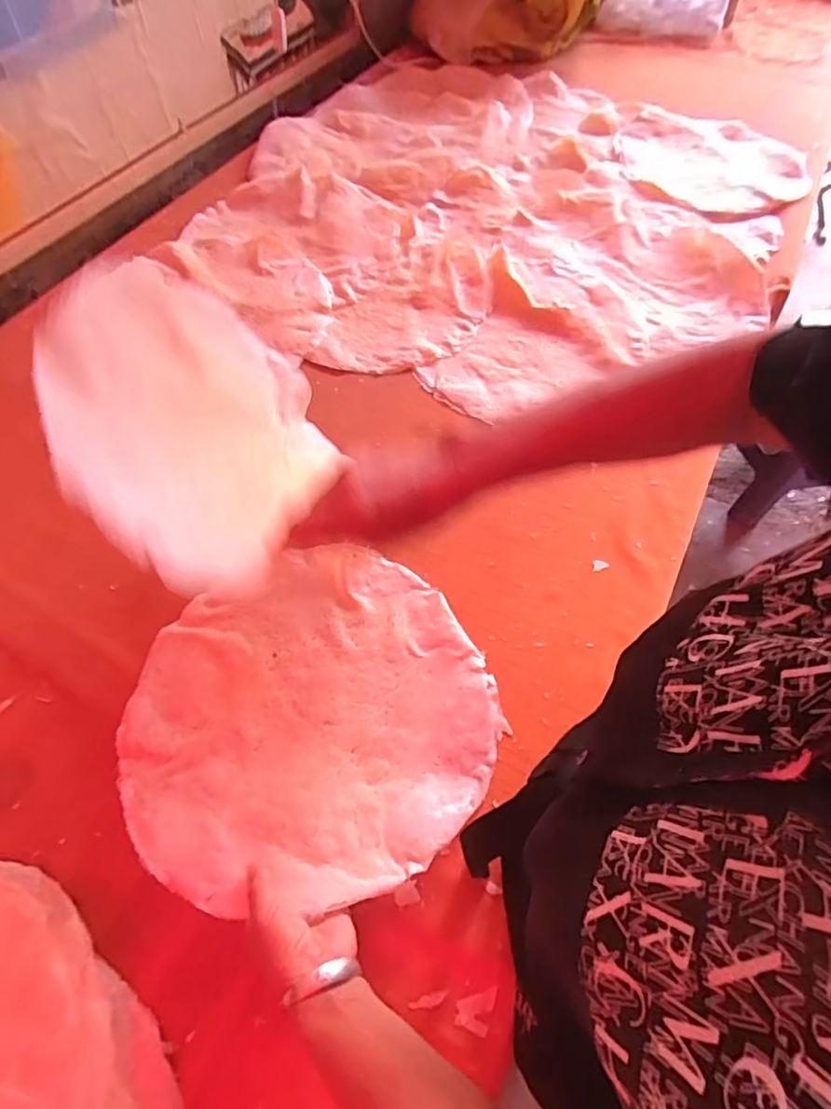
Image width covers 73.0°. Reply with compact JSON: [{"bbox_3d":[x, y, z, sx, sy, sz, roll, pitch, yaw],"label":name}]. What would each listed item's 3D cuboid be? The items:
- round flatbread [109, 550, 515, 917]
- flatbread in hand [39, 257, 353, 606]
[{"bbox_3d":[-0.102,0.151,0.542,0.339,0.033,0.319,1,61,-1],"label":"round flatbread"},{"bbox_3d":[-0.168,-0.104,0.485,0.040,0.274,0.328,-27,48,25],"label":"flatbread in hand"}]

